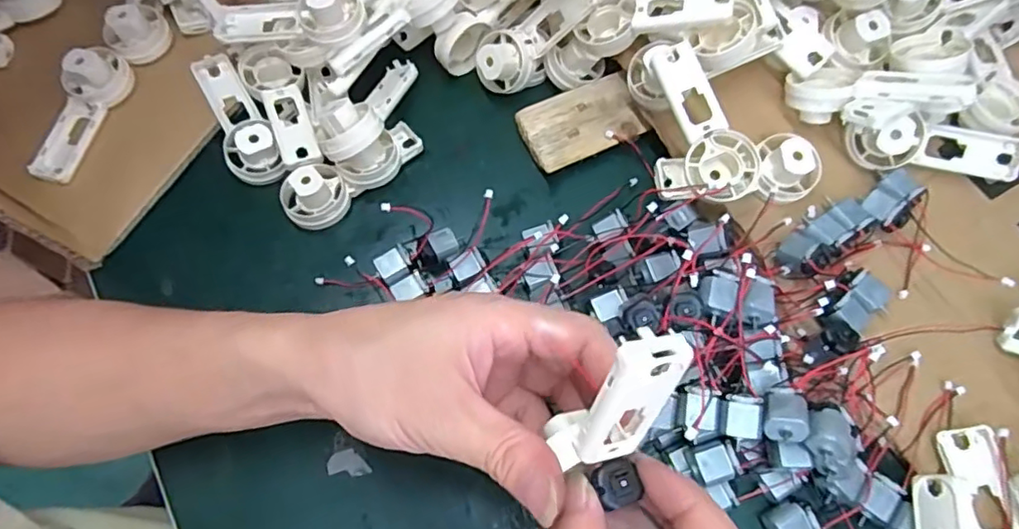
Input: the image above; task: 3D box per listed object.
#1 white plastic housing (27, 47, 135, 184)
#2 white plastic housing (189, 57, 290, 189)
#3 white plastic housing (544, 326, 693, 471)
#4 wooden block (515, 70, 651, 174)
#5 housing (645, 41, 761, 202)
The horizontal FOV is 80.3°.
[{"bbox_3d":[-0.275,-0.097,0.383,0.028,0.035,0.091,20,69,9],"label":"white plastic housing"},{"bbox_3d":[-0.174,-0.091,0.389,0.032,0.028,0.091,-29,70,-11],"label":"white plastic housing"},{"bbox_3d":[0.037,0.048,0.202,0.025,0.065,0.020,39,40,16],"label":"white plastic housing"},{"bbox_3d":[0.047,-0.090,0.388,0.075,0.013,0.047,-22,69,-8],"label":"wooden block"},{"bbox_3d":[0.106,-0.078,0.345,0.036,0.026,0.094,-30,95,-9],"label":"housing"}]

